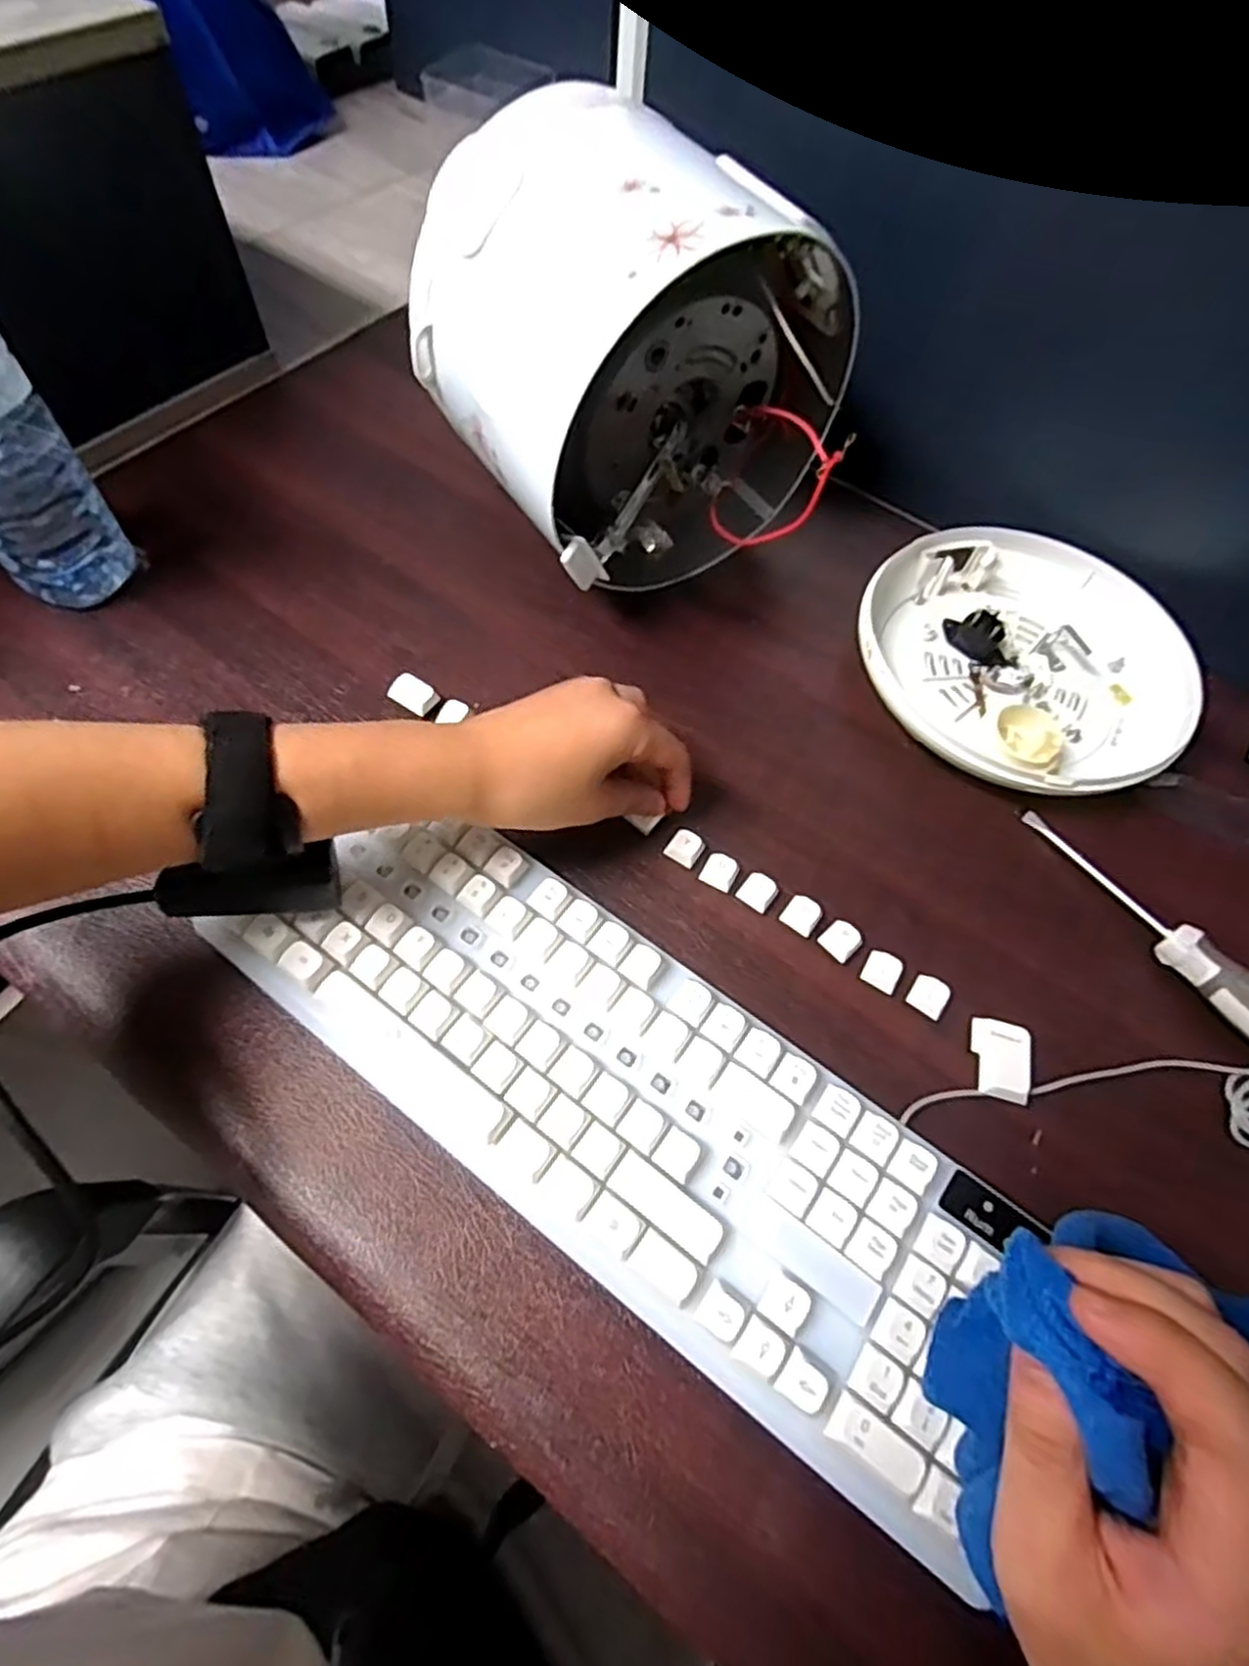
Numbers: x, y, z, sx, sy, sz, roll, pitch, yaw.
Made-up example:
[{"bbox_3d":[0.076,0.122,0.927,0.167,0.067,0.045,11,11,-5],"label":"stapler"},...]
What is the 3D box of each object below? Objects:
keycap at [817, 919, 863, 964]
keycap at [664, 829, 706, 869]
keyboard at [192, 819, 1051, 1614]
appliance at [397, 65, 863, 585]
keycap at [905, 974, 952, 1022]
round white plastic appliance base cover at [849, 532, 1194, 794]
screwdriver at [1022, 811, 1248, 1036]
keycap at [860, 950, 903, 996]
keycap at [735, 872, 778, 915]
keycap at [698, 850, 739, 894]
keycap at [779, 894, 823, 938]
[{"bbox_3d":[0.111,0.055,0.385,0.018,0.011,0.017,42,67,17],"label":"keycap"},{"bbox_3d":[0.033,0.008,0.406,0.018,0.008,0.018,31,64,13],"label":"keycap"},{"bbox_3d":[-0.002,0.116,0.340,0.354,0.026,0.126,35,65,14],"label":"keyboard"},{"bbox_3d":[0.009,-0.271,0.445,0.207,0.206,0.173,-31,68,-19],"label":"appliance"},{"bbox_3d":[0.153,0.081,0.375,0.018,0.007,0.020,32,64,13],"label":"keycap"},{"bbox_3d":[0.253,-0.112,0.474,0.195,0.033,0.199,2,61,-3],"label":"round white plastic appliance base cover"},{"bbox_3d":[0.284,0.050,0.390,0.020,0.026,0.174,-26,66,-17],"label":"screwdriver"},{"bbox_3d":[0.131,0.070,0.380,0.017,0.006,0.019,29,63,12],"label":"keycap"},{"bbox_3d":[0.071,0.031,0.397,0.018,0.008,0.019,36,65,14],"label":"keycap"},{"bbox_3d":[0.051,0.020,0.400,0.018,0.011,0.017,31,64,12],"label":"keycap"},{"bbox_3d":[0.093,0.043,0.392,0.018,0.008,0.019,36,65,14],"label":"keycap"}]

